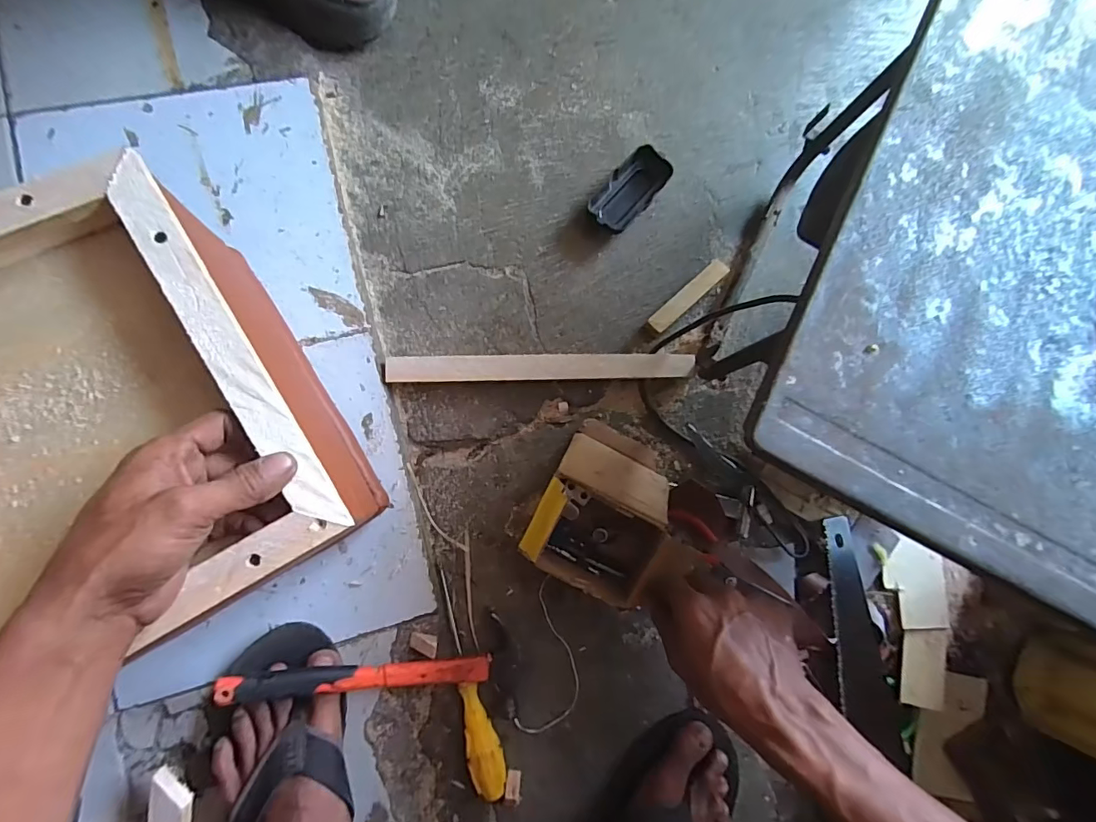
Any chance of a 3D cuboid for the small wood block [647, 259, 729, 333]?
[{"bbox_3d":[0.159,-0.130,0.539,0.115,0.018,0.022,-43,89,-10],"label":"small wood block"}]

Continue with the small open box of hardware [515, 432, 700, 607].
[{"bbox_3d":[0.057,0.103,0.465,0.128,0.072,0.139,27,81,-2],"label":"small open box of hardware"}]

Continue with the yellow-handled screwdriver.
[{"bbox_3d":[-0.080,0.268,0.466,0.031,0.025,0.208,-16,84,-8],"label":"yellow-handled screwdriver"}]

